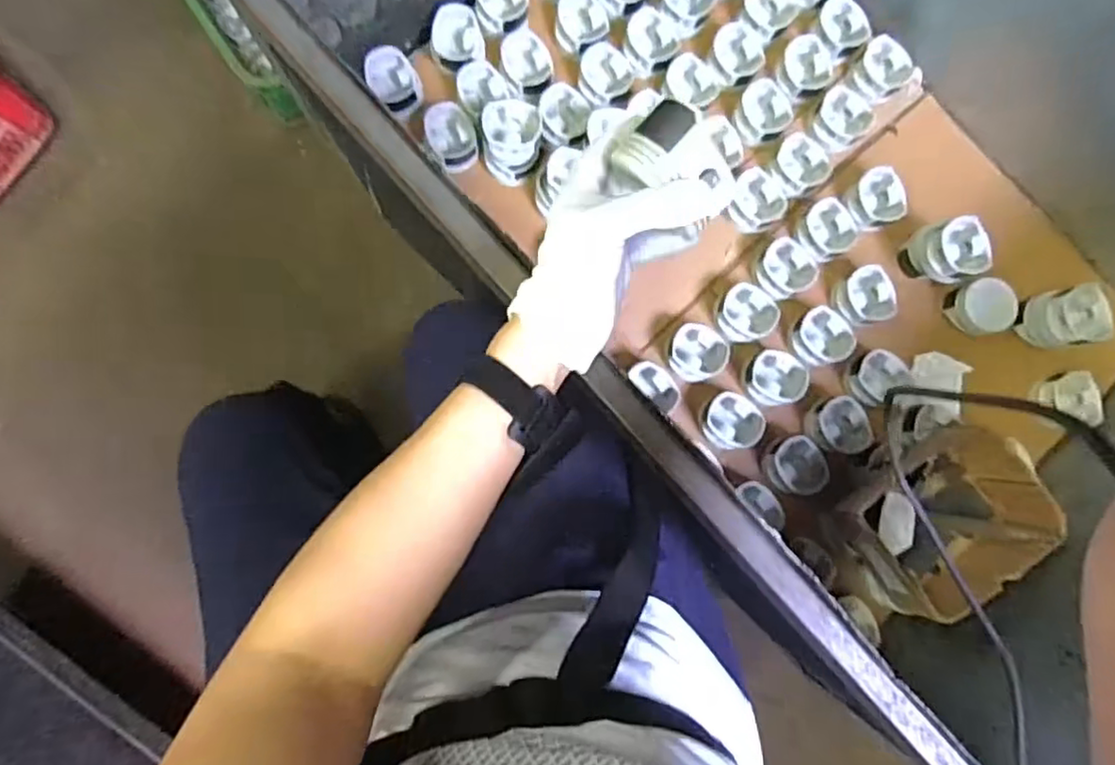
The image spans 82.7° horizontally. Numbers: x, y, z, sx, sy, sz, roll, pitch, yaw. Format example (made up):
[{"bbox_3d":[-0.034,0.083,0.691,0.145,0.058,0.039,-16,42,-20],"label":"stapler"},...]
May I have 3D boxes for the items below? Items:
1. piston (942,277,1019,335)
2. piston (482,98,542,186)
[{"bbox_3d":[0.588,-0.104,0.878,0.069,0.046,0.074,0,84,-3],"label":"piston"},{"bbox_3d":[-0.061,-0.323,0.855,0.078,0.063,0.088,-1,84,-3],"label":"piston"}]

